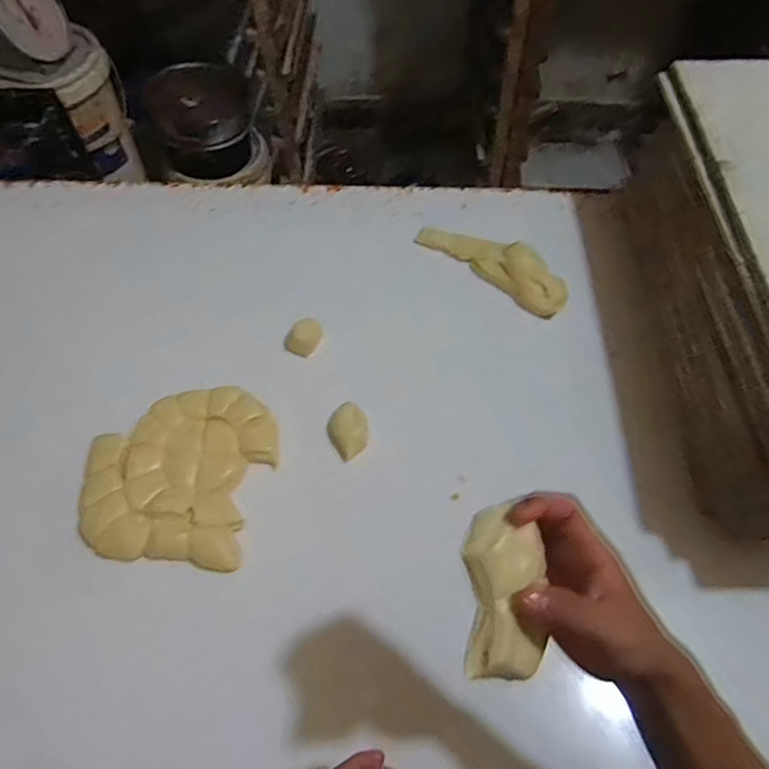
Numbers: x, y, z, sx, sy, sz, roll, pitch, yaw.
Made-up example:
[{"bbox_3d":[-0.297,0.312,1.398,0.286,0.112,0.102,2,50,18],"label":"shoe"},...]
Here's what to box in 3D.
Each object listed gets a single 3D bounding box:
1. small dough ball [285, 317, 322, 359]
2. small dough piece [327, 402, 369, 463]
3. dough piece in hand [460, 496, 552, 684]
[{"bbox_3d":[-0.110,-0.066,0.781,0.043,0.035,0.044,0,57,0],"label":"small dough ball"},{"bbox_3d":[-0.044,0.058,0.712,0.048,0.026,0.061,-25,61,-15],"label":"small dough piece"},{"bbox_3d":[0.072,0.119,0.332,0.051,0.027,0.095,0,80,0],"label":"dough piece in hand"}]

